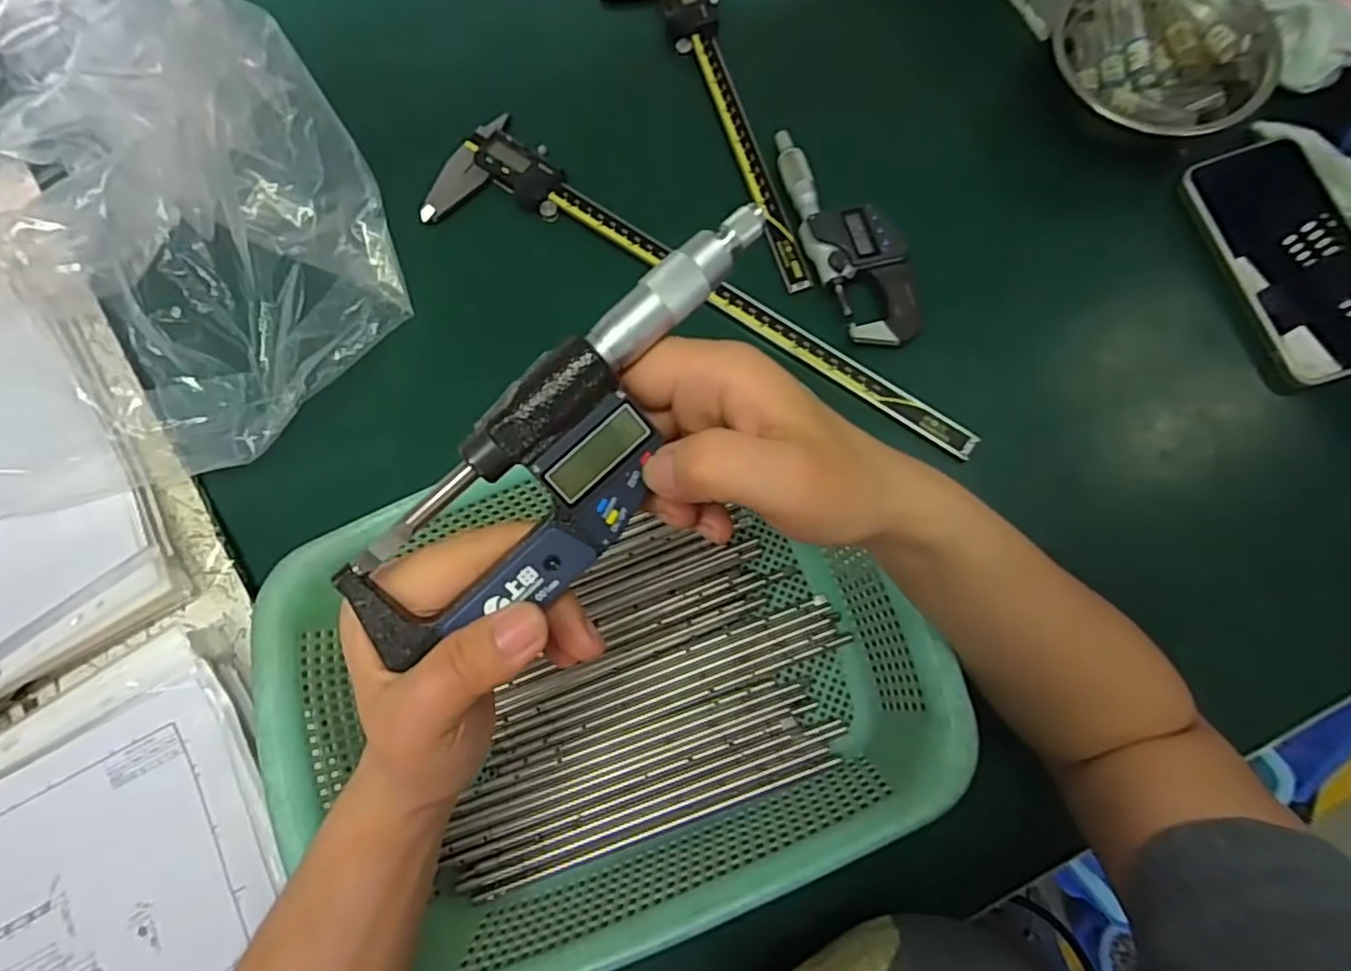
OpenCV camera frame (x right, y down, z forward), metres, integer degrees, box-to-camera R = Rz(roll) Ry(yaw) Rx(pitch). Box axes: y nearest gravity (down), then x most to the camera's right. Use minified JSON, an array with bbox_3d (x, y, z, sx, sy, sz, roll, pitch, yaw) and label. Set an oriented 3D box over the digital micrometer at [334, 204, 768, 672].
[{"bbox_3d":[-0.030,-0.016,0.199,0.050,0.025,0.169,37,90,9],"label":"digital micrometer"}]

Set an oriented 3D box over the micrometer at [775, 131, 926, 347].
[{"bbox_3d":[0.106,-0.159,0.403,0.052,0.019,0.155,-23,77,-4],"label":"micrometer"}]

